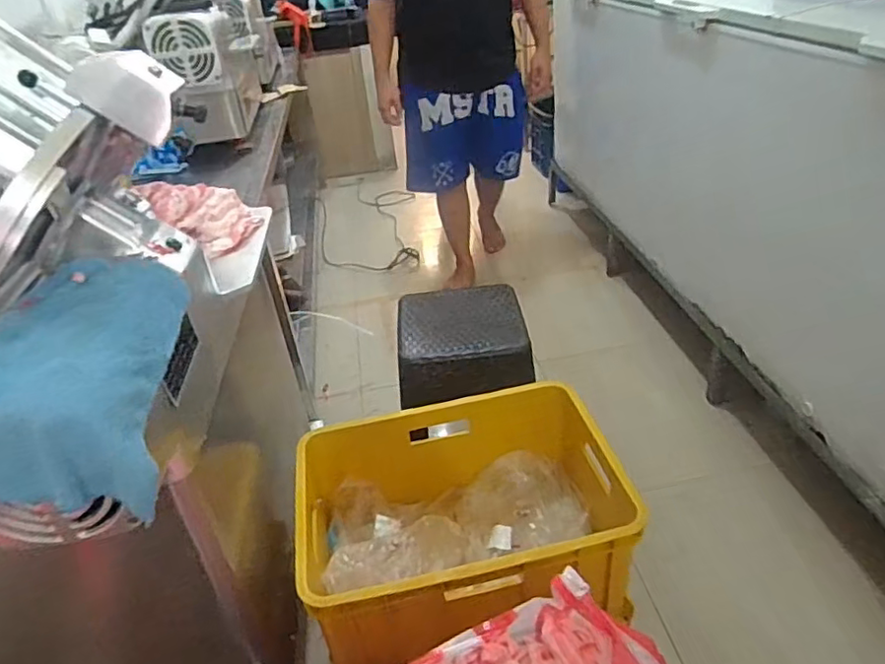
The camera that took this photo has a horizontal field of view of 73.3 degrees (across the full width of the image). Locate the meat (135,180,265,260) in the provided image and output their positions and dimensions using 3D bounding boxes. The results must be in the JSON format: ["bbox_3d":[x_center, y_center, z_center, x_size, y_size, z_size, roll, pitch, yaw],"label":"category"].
[{"bbox_3d":[-0.404,-0.203,1.018,0.169,0.088,0.164,-21,36,-20],"label":"meat"}]

